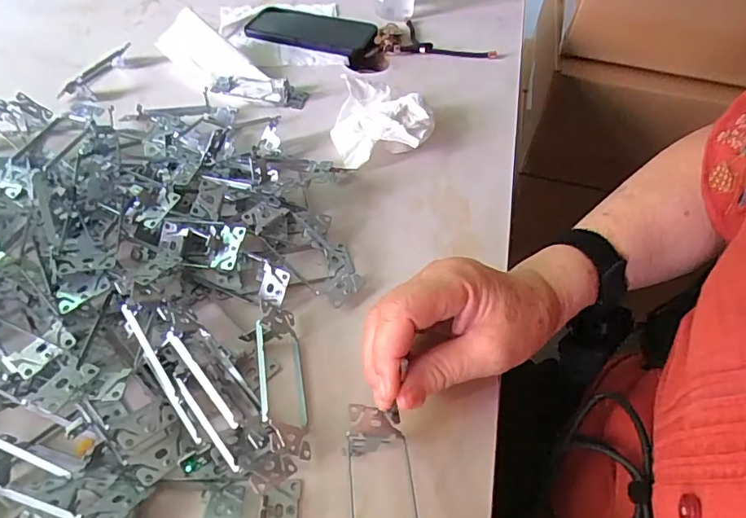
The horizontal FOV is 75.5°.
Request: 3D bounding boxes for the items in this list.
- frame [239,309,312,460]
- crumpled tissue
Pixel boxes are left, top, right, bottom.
[{"bbox_3d":[-0.062,0.074,0.309,0.035,0.031,0.102,-9,51,-12],"label":"frame"},{"bbox_3d":[0.004,-0.145,0.497,0.098,0.038,0.105,-12,52,-14],"label":"crumpled tissue"}]

